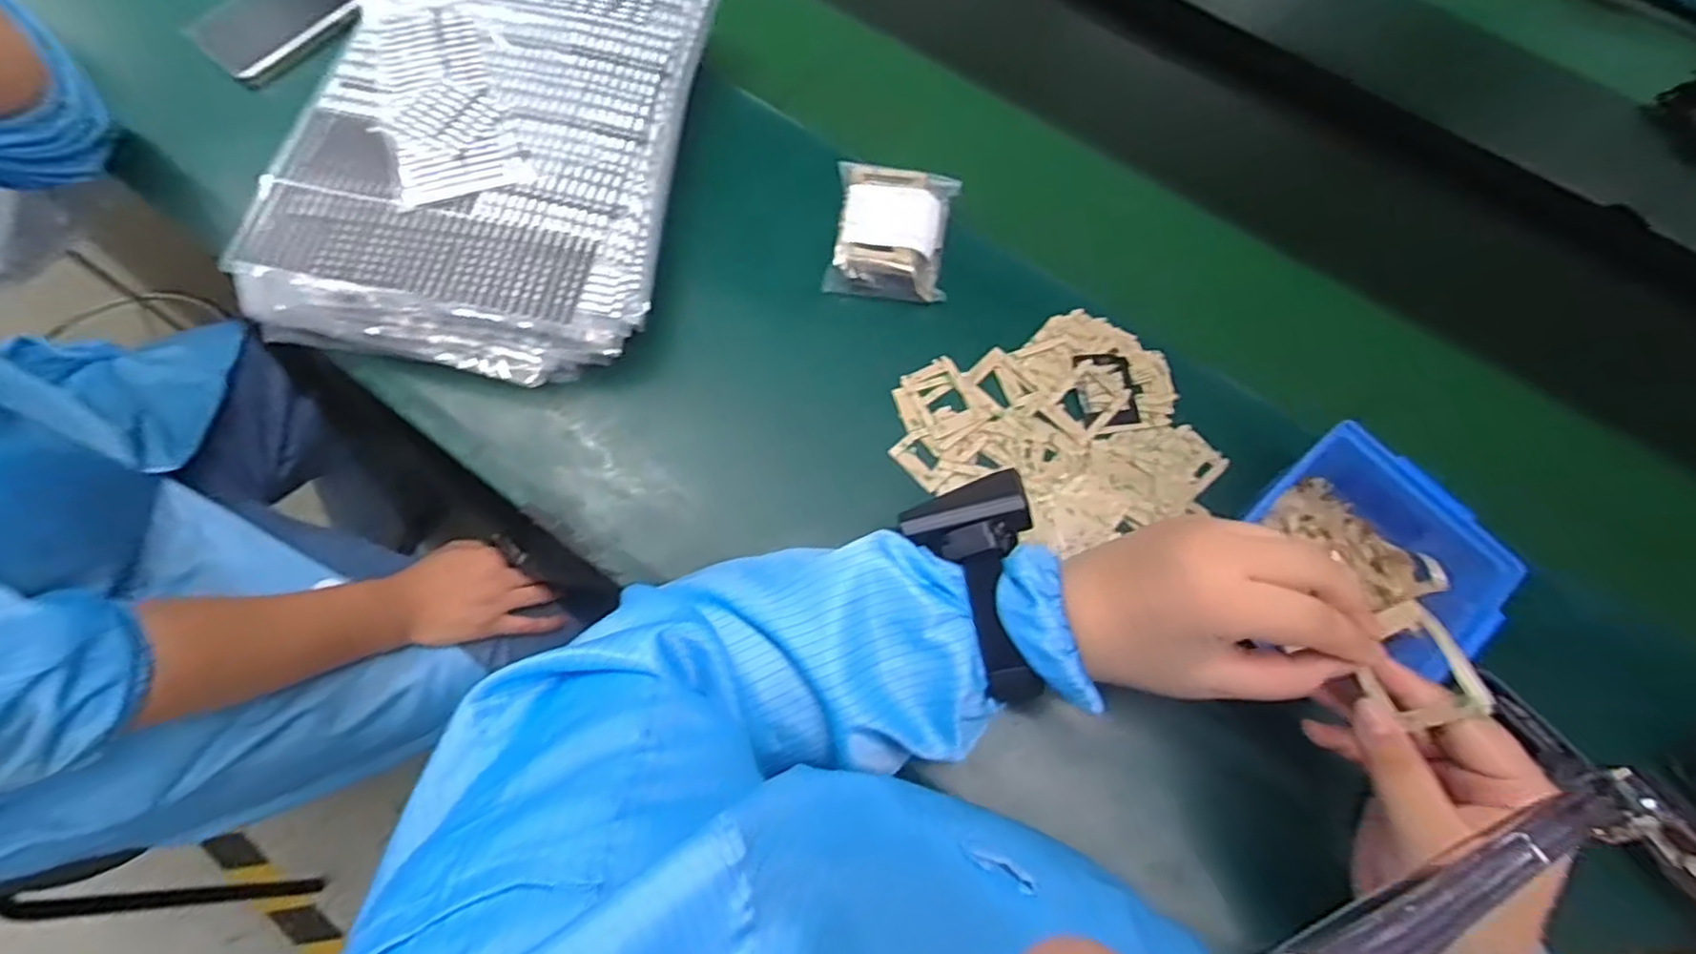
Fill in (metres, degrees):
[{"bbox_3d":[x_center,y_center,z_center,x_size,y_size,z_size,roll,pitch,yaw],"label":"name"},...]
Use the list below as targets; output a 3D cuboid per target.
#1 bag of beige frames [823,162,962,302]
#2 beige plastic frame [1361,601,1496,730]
[{"bbox_3d":[0.033,-0.178,0.528,0.083,0.032,0.104,8,67,-1],"label":"bag of beige frames"},{"bbox_3d":[0.251,0.084,0.320,0.037,0.007,0.050,-34,63,25],"label":"beige plastic frame"}]

